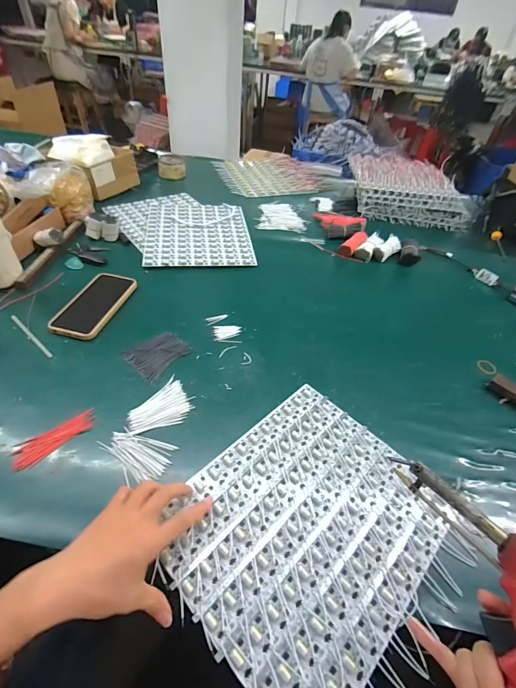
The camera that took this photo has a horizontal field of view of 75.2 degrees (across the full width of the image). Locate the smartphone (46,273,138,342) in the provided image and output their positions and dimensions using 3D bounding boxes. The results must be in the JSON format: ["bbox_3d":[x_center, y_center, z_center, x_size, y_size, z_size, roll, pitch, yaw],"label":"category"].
[{"bbox_3d":[-0.291,-0.074,0.604,0.082,0.015,0.168,12,45,6],"label":"smartphone"}]

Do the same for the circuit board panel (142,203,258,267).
[{"bbox_3d":[-0.148,-0.279,0.827,0.244,0.006,0.295,-3,46,-9],"label":"circuit board panel"}]

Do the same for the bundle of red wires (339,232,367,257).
[{"bbox_3d":[0.235,-0.244,0.825,0.040,0.033,0.101,28,49,21],"label":"bundle of red wires"}]

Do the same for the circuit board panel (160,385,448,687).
[{"bbox_3d":[0.055,0.195,0.379,0.239,0.018,0.282,36,48,28],"label":"circuit board panel"}]

